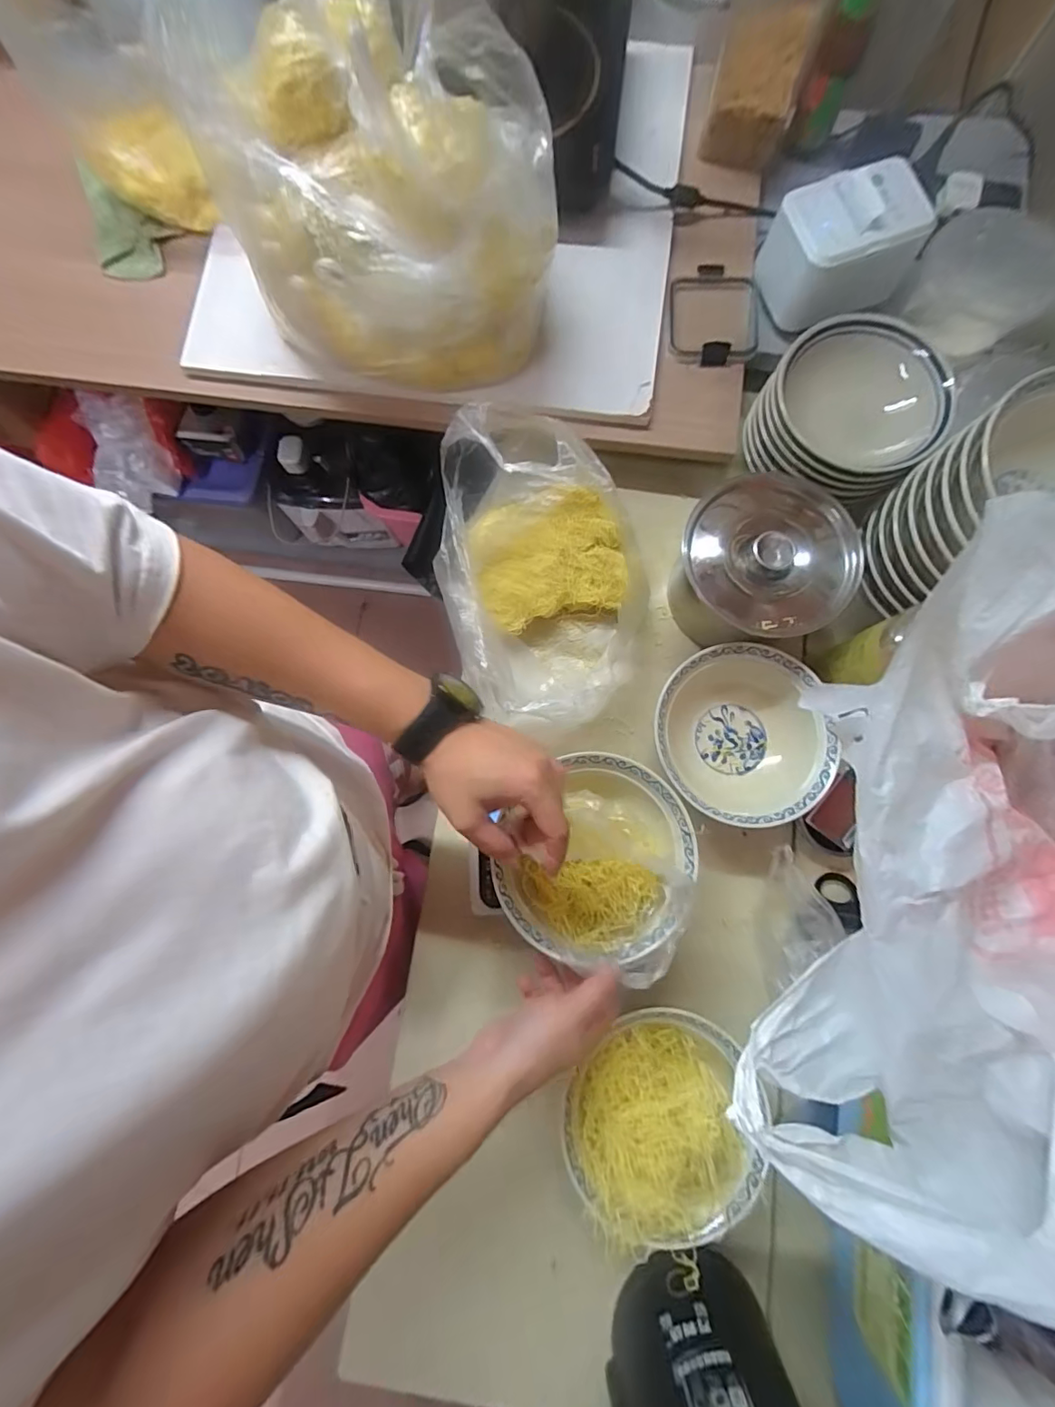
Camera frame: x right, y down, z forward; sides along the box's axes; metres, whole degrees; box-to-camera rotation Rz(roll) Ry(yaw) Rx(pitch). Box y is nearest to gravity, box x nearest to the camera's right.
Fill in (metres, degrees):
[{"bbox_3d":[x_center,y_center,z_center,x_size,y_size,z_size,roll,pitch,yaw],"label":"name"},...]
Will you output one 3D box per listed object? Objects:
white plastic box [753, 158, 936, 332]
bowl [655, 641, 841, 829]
[{"bbox_3d":[0.359,-0.519,0.586,0.156,0.085,0.105,-20,80,-3],"label":"white plastic box"},{"bbox_3d":[0.220,0.037,0.554,0.165,0.056,0.179,0,80,1],"label":"bowl"}]

